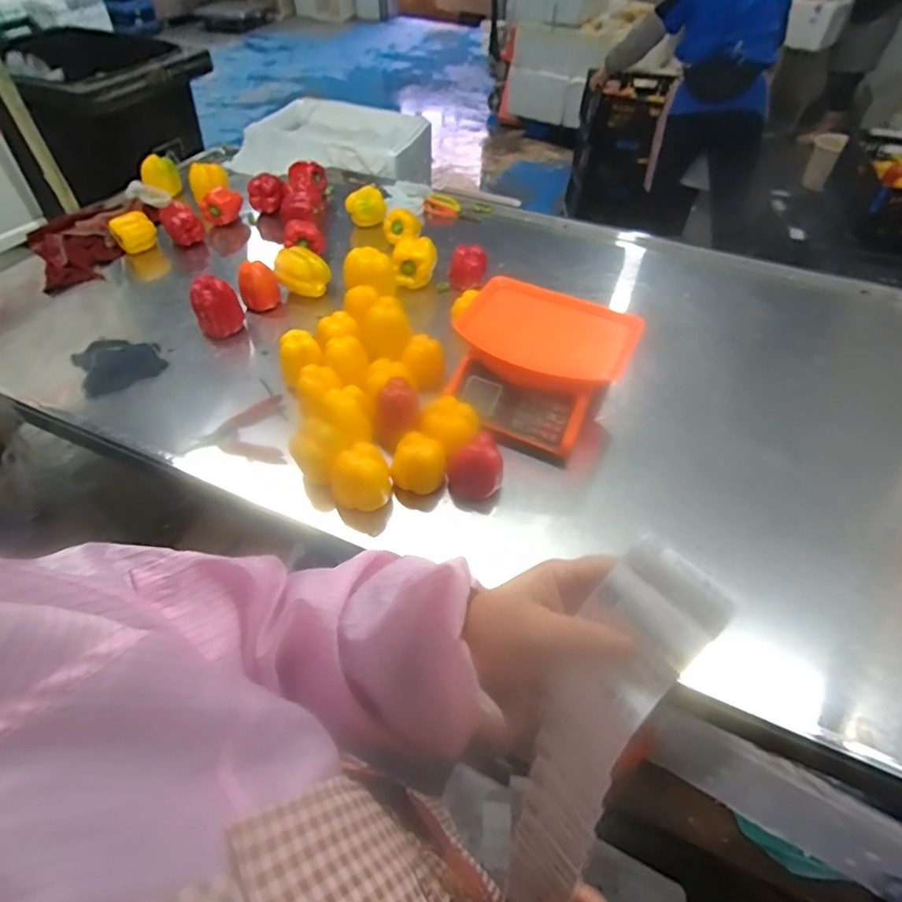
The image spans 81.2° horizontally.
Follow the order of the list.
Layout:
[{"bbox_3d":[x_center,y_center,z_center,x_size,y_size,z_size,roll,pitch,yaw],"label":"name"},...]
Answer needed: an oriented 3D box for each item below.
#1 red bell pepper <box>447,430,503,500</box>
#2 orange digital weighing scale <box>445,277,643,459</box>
[{"bbox_3d":[0.036,0.027,0.764,0.069,0.082,0.063,1,49,-1],"label":"red bell pepper"},{"bbox_3d":[0.140,-0.153,0.883,0.284,0.103,0.269,24,53,17],"label":"orange digital weighing scale"}]

